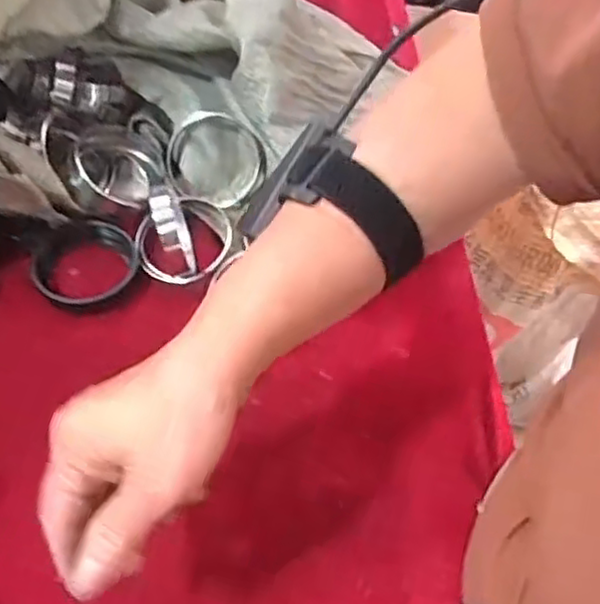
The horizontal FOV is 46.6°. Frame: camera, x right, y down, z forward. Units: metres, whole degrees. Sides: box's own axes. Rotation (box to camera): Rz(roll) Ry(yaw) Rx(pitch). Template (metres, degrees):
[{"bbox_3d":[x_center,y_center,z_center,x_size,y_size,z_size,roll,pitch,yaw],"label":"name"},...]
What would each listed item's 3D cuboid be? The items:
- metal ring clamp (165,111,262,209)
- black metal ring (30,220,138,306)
[{"bbox_3d":[-0.065,-0.109,0.533,0.074,0.020,0.069,0,95,4],"label":"metal ring clamp"},{"bbox_3d":[-0.152,-0.025,0.491,0.069,0.021,0.066,-5,57,-7],"label":"black metal ring"}]

